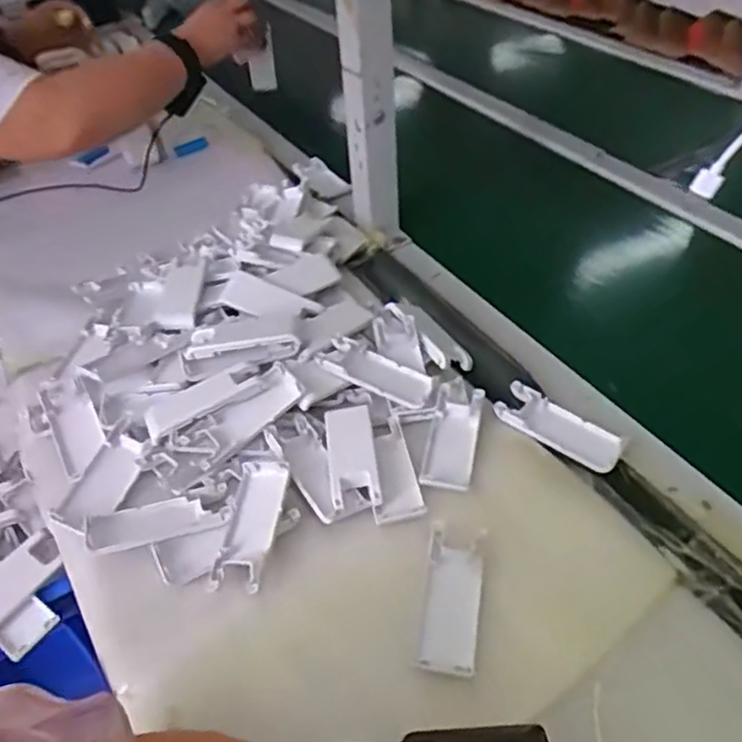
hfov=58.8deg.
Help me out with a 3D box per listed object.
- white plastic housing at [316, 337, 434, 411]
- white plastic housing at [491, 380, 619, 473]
[{"bbox_3d":[0.005,0.003,0.581,0.100,0.017,0.038,24,49,7],"label":"white plastic housing"},{"bbox_3d":[0.157,0.049,0.551,0.103,0.019,0.042,27,52,28],"label":"white plastic housing"}]

